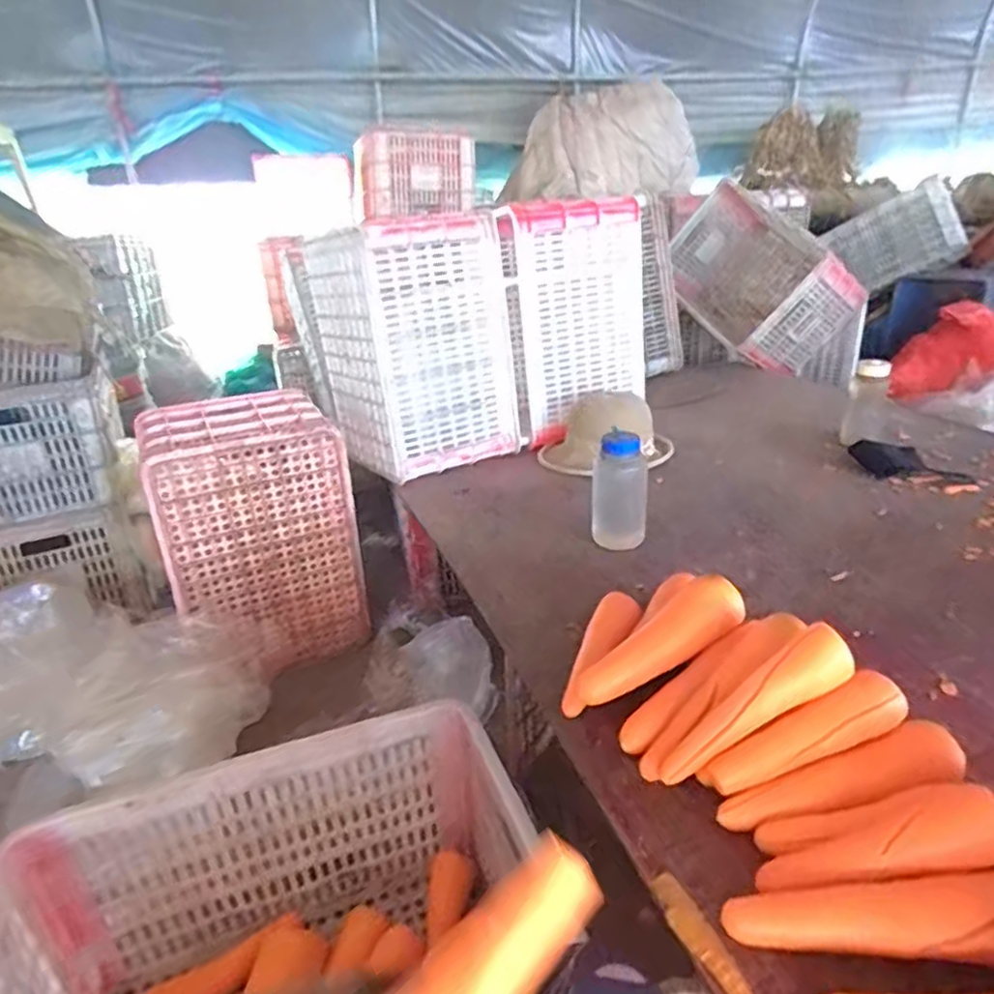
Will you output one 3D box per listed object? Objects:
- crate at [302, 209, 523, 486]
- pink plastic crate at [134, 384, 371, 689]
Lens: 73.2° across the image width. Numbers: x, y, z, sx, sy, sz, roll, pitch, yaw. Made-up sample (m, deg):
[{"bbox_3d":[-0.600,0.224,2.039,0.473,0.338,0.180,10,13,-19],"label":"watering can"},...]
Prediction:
[{"bbox_3d":[-0.191,-0.348,1.479,0.315,0.475,0.402,-16,27,-25],"label":"crate"},{"bbox_3d":[-0.491,0.079,1.376,0.338,0.509,0.258,-16,27,-25],"label":"pink plastic crate"}]

